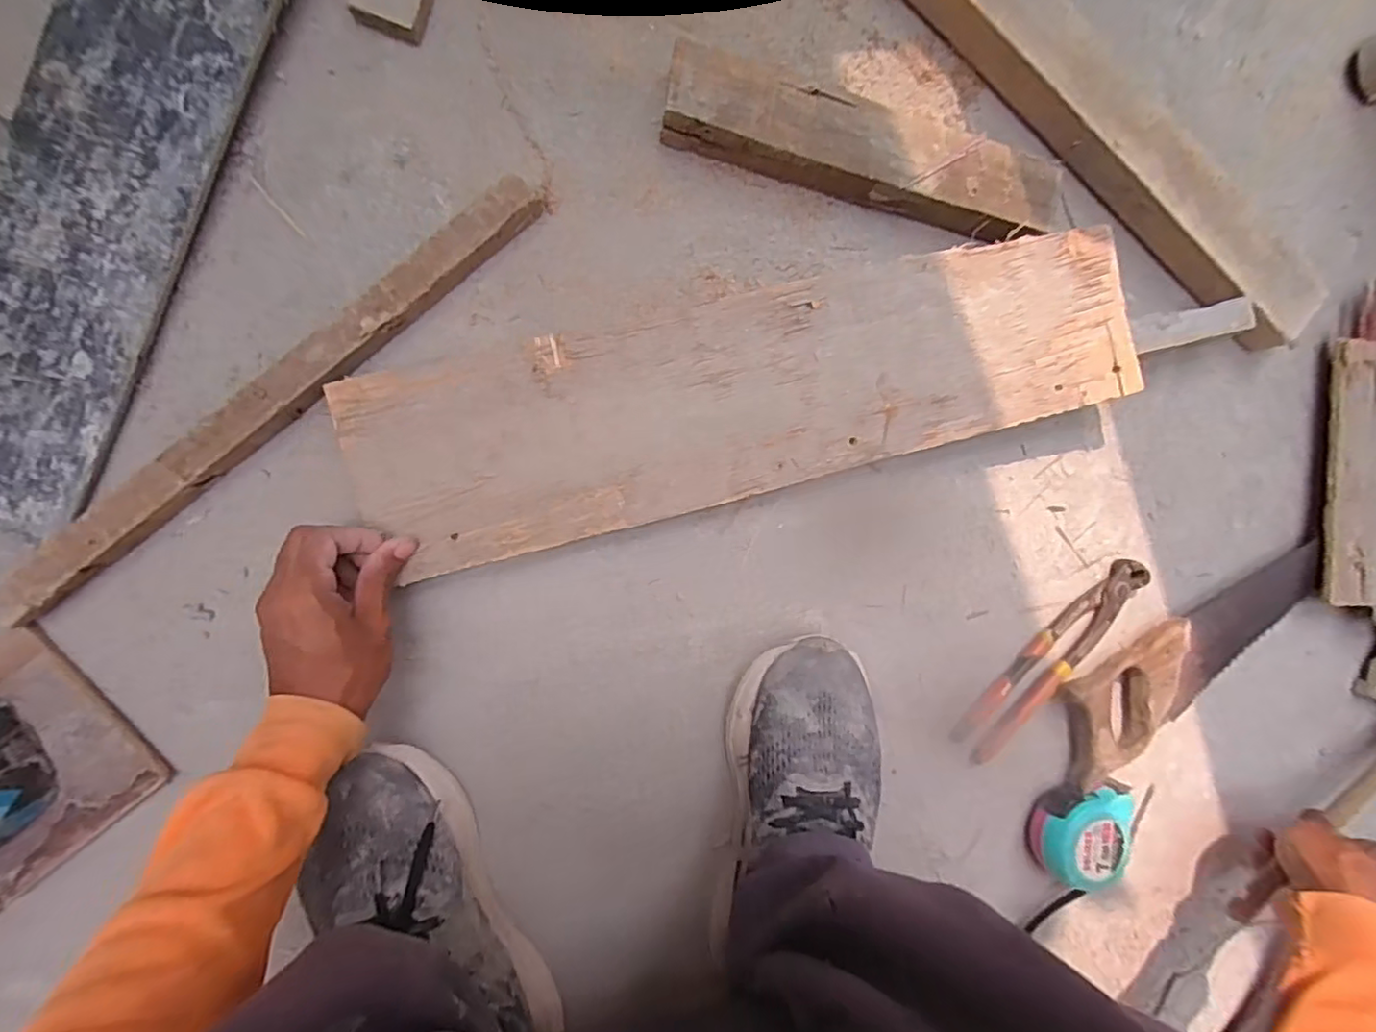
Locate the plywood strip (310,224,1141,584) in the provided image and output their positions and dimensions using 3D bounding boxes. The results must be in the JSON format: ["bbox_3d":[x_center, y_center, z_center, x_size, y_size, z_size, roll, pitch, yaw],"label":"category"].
[{"bbox_3d":[0.054,-0.091,0.443,0.574,0.010,0.144,-14,94,-6],"label":"plywood strip"}]

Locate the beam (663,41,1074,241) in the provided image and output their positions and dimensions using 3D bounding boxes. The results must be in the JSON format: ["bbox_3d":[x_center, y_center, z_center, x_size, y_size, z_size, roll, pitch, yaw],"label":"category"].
[{"bbox_3d":[0.144,-0.273,0.457,0.330,0.044,0.072,11,91,-8],"label":"beam"}]

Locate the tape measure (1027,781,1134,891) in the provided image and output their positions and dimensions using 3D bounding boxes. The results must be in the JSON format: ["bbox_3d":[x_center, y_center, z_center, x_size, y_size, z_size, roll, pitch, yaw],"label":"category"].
[{"bbox_3d":[0.334,0.268,0.510,0.078,0.045,0.079,-2,93,-8],"label":"tape measure"}]

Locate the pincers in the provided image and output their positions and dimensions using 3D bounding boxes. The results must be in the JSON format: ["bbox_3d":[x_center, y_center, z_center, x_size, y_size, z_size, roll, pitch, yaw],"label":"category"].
[{"bbox_3d":[0.310,0.122,0.509,0.211,0.018,0.044,-43,97,-4],"label":"pincers"}]

